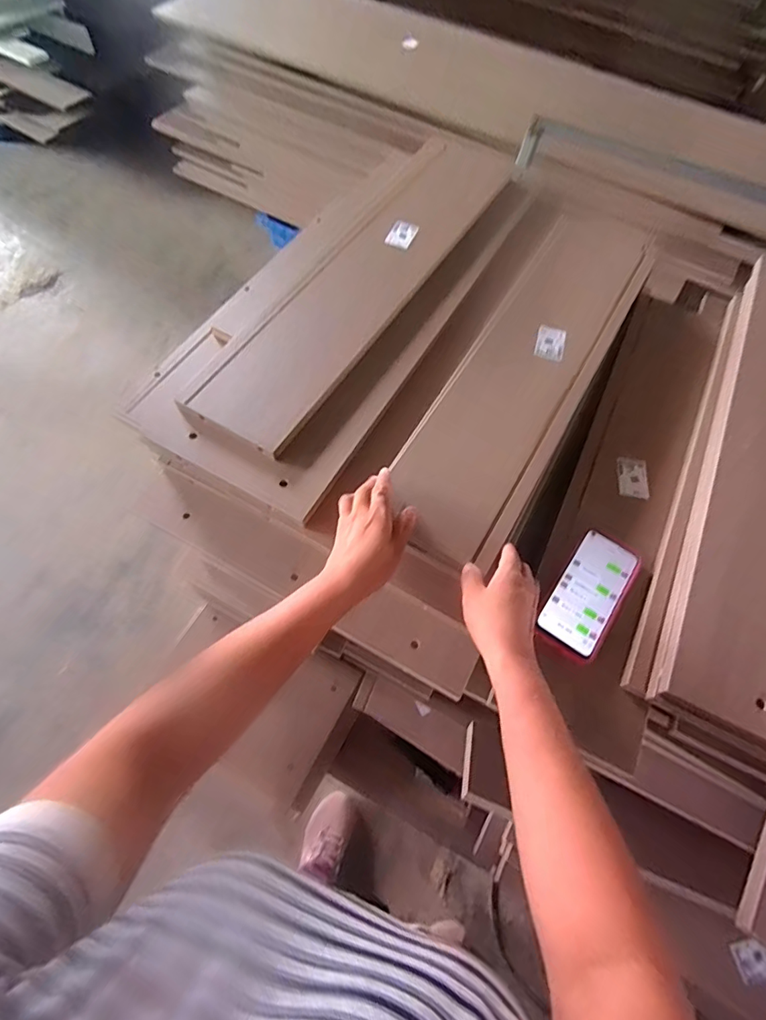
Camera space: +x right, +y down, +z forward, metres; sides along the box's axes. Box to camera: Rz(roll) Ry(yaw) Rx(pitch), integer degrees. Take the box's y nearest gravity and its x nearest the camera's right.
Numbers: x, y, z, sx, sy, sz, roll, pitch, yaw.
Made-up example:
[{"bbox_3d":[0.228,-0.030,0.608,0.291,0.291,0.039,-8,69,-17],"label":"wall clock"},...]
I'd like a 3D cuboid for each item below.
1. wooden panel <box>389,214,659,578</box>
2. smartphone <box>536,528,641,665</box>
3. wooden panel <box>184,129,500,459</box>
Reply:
[{"bbox_3d":[0.229,-0.233,0.729,0.173,0.033,0.728,28,63,11],"label":"wooden panel"},{"bbox_3d":[0.251,0.098,0.597,0.076,0.009,0.159,34,66,13],"label":"smartphone"},{"bbox_3d":[-0.019,-0.388,0.787,0.165,0.022,0.735,28,64,11],"label":"wooden panel"}]

